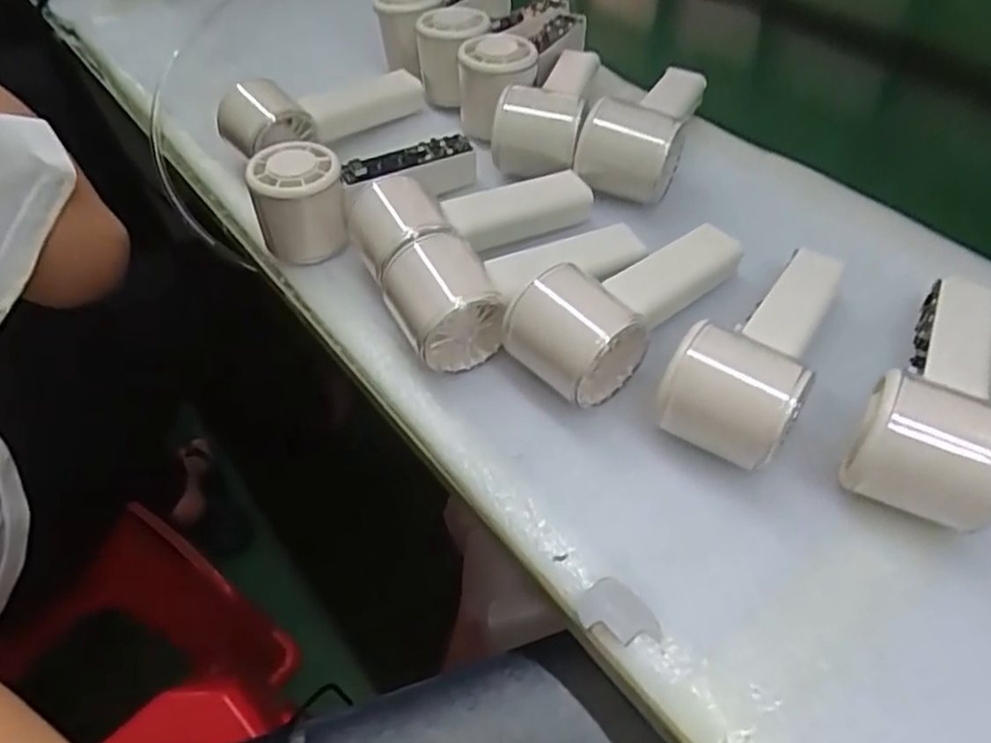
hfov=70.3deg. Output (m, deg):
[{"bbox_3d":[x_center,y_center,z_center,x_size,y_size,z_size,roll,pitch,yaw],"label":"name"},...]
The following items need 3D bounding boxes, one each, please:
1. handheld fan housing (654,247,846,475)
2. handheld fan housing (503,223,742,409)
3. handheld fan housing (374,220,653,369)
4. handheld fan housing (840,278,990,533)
[{"bbox_3d":[0.142,-0.015,0.357,0.059,0.056,0.152,32,60,26],"label":"handheld fan housing"},{"bbox_3d":[0.075,-0.044,0.383,0.151,0.051,0.058,-36,57,-22],"label":"handheld fan housing"},{"bbox_3d":[0.018,-0.051,0.395,0.152,0.053,0.066,-15,52,-7],"label":"handheld fan housing"},{"bbox_3d":[0.218,0.007,0.333,0.062,0.054,0.157,27,58,24],"label":"handheld fan housing"}]

